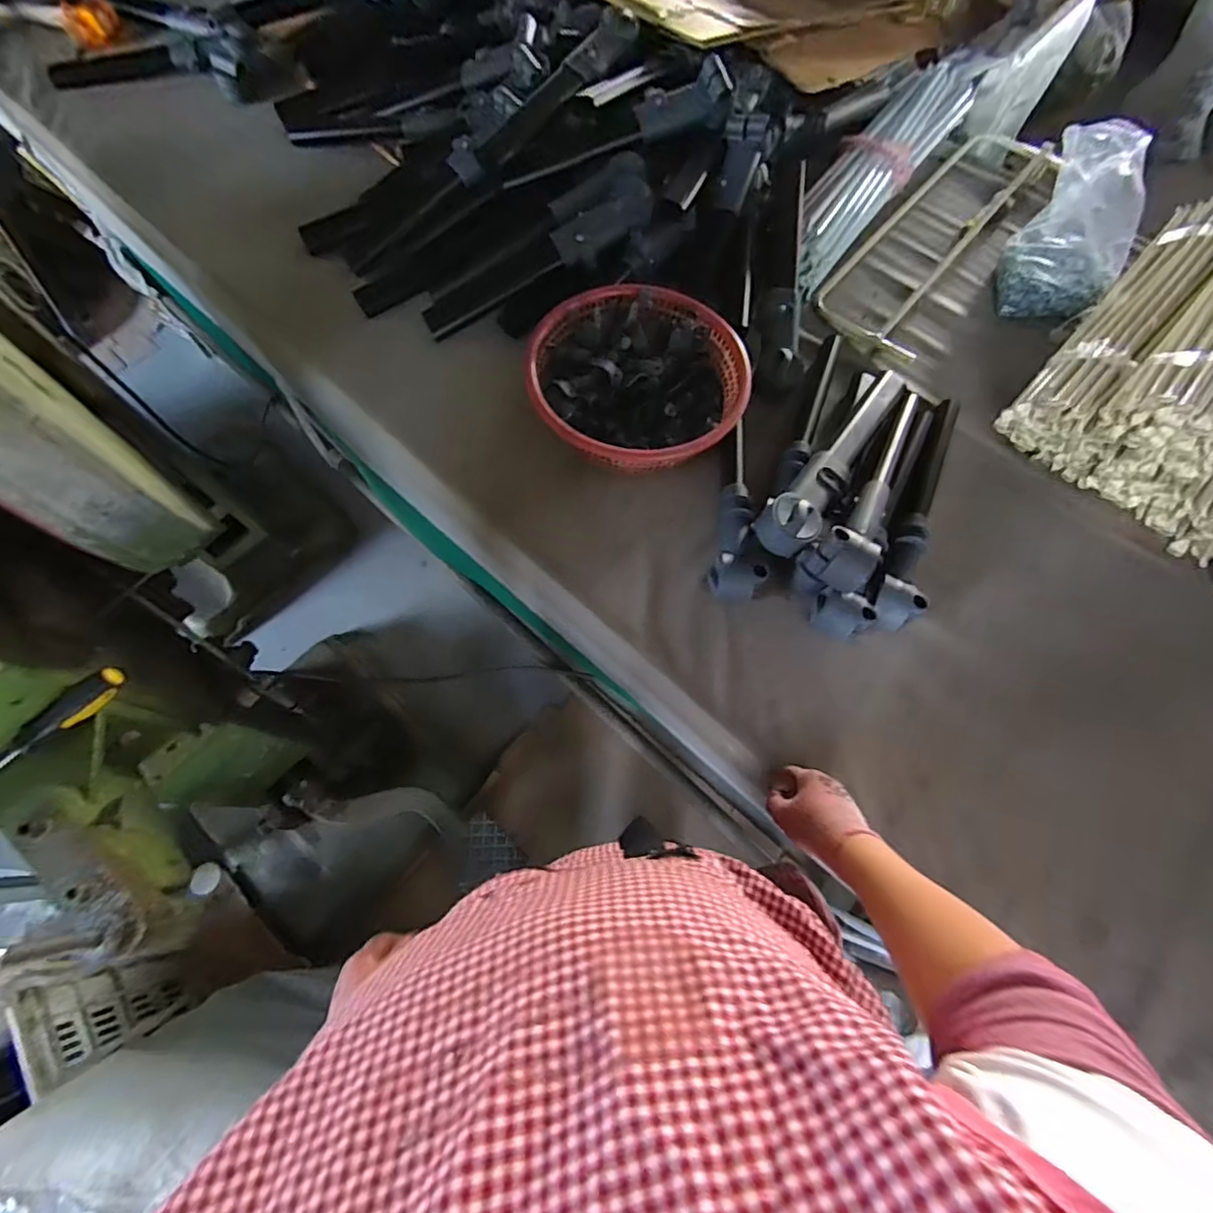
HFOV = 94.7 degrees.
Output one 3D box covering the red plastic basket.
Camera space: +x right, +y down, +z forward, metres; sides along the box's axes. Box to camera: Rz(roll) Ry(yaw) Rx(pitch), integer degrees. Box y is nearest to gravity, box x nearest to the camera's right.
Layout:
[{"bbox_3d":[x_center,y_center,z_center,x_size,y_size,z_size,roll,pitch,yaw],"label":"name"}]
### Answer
[{"bbox_3d":[0.040,-0.313,0.803,0.305,0.092,0.281,12,68,2],"label":"red plastic basket"}]

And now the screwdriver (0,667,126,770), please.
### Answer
[{"bbox_3d":[-0.612,0.152,0.567,0.247,0.028,0.033,-40,75,-16],"label":"screwdriver"}]

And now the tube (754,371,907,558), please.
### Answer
[{"bbox_3d":[0.316,-0.207,0.771,0.075,0.060,0.410,29,57,19],"label":"tube"}]

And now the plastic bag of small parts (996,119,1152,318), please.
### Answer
[{"bbox_3d":[0.792,-0.629,0.921,0.182,0.172,0.224,10,68,1],"label":"plastic bag of small parts"}]

